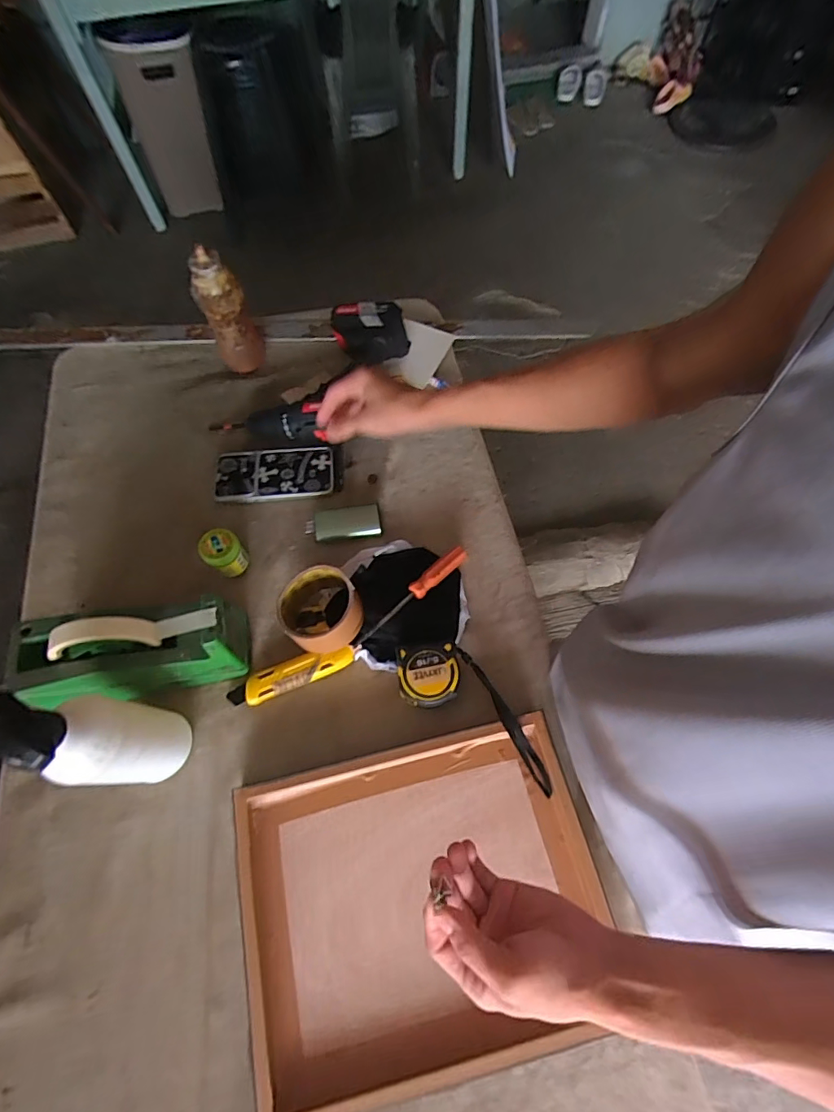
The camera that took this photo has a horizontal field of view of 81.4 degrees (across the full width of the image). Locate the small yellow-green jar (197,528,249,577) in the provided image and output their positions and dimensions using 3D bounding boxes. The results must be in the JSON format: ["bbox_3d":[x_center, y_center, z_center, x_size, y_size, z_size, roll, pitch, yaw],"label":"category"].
[{"bbox_3d":[-0.231,-0.003,0.582,0.044,0.055,0.042,0,66,1],"label":"small yellow-green jar"}]

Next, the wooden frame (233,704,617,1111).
[{"bbox_3d":[0.004,0.312,0.450,0.321,0.027,0.255,-15,66,-6],"label":"wooden frame"}]

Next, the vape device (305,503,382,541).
[{"bbox_3d":[-0.095,-0.042,0.620,0.094,0.017,0.042,-5,66,-1],"label":"vape device"}]

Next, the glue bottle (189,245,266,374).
[{"bbox_3d":[-0.265,-0.343,0.674,0.062,0.168,0.071,-23,67,-9],"label":"glue bottle"}]

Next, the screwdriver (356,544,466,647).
[{"bbox_3d":[-0.003,0.045,0.570,0.021,0.018,0.175,42,73,17],"label":"screwdriver"}]

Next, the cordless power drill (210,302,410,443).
[{"bbox_3d":[-0.136,-0.249,0.686,0.126,0.060,0.284,41,83,17],"label":"cordless power drill"}]

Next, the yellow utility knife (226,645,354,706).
[{"bbox_3d":[-0.141,0.131,0.541,0.141,0.015,0.033,-21,67,-9],"label":"yellow utility knife"}]

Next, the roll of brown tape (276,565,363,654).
[{"bbox_3d":[-0.108,0.063,0.546,0.087,0.058,0.090,0,66,1],"label":"roll of brown tape"}]

